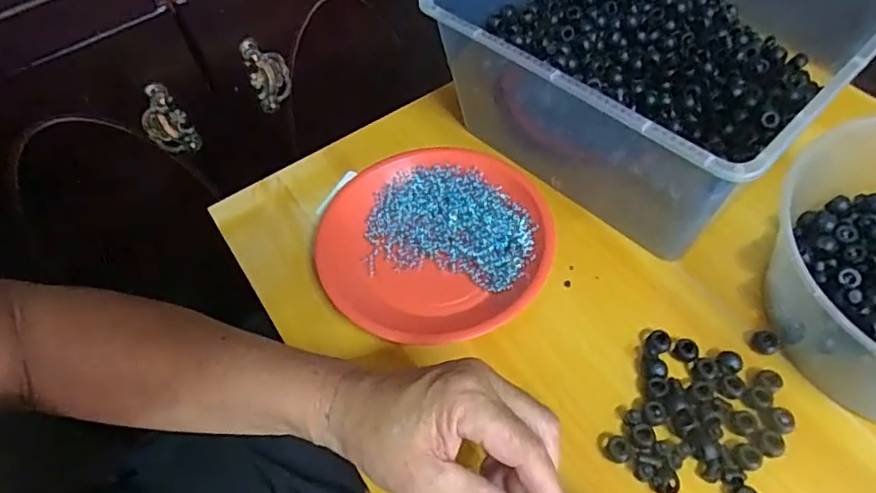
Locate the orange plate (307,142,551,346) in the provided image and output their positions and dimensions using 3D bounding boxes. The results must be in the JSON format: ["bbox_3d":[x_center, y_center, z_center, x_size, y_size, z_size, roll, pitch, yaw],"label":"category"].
[{"bbox_3d":[-0.004,-0.007,0.489,0.190,0.023,0.191,-2,55,3],"label":"orange plate"}]

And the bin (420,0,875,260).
[{"bbox_3d":[0.192,-0.177,0.511,0.309,0.131,0.303,-40,61,-21],"label":"bin"}]

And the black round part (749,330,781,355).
[{"bbox_3d":[0.241,0.072,0.424,0.017,0.011,0.016,-2,55,3],"label":"black round part"}]

